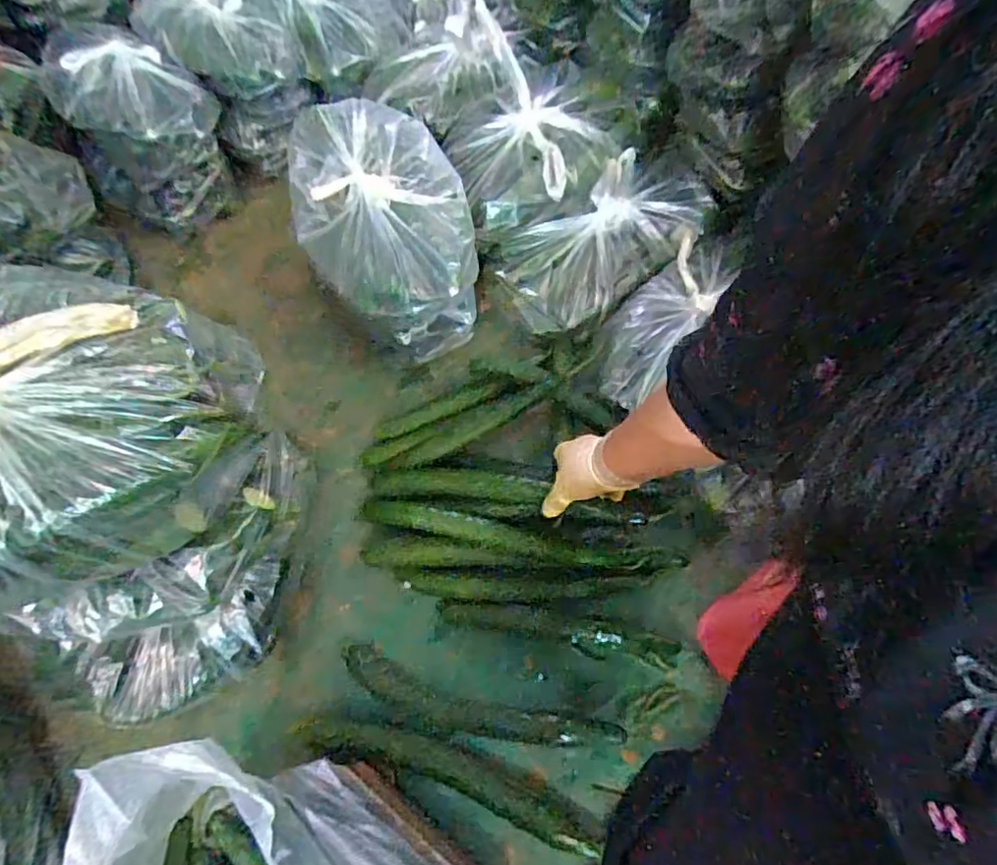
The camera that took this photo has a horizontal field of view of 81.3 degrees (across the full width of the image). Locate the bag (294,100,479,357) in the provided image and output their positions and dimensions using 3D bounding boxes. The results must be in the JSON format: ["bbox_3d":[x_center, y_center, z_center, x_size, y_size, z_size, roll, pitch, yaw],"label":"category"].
[{"bbox_3d":[-0.155,-0.278,0.811,0.214,0.197,0.305,-29,66,-10],"label":"bag"}]

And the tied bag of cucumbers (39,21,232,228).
[{"bbox_3d":[-0.550,-0.473,0.923,0.213,0.204,0.192,-32,67,-11],"label":"tied bag of cucumbers"}]

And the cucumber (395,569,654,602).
[{"bbox_3d":[0.028,0.186,0.704,0.304,0.026,0.034,-1,64,3],"label":"cucumber"}]

